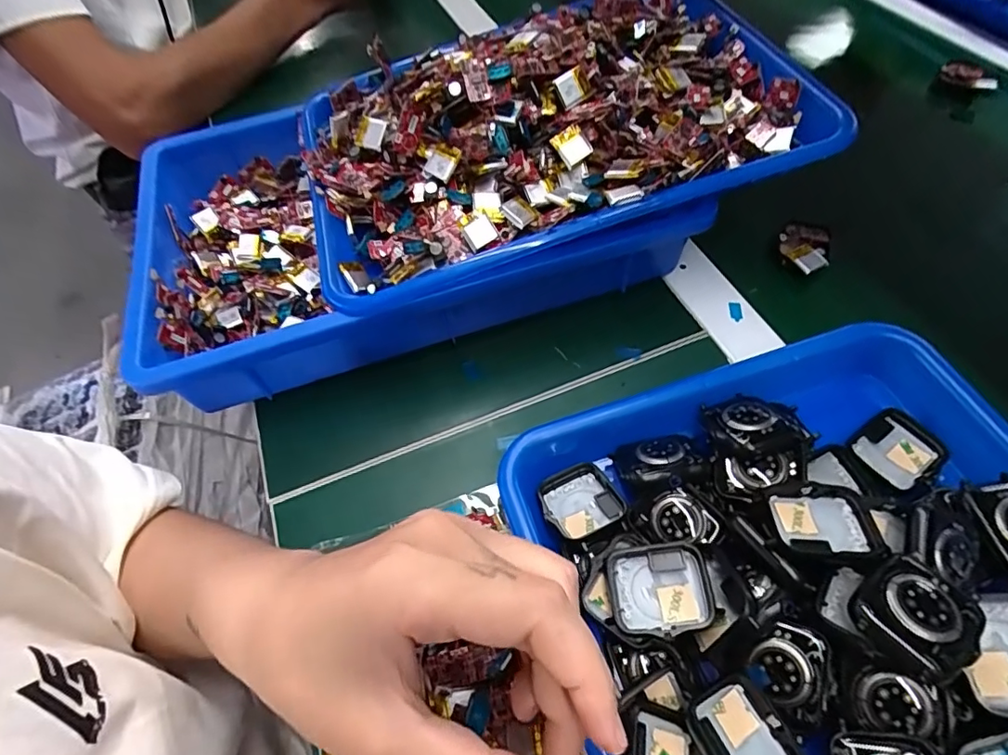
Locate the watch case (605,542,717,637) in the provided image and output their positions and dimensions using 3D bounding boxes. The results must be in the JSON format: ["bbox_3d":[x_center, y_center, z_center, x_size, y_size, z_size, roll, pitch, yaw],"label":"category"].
[{"bbox_3d":[0.067,0.092,0.231,0.041,0.012,0.036,-6,56,0],"label":"watch case"}]

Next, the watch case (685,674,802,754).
[{"bbox_3d":[0.092,0.139,0.203,0.033,0.012,0.039,-25,58,-13],"label":"watch case"}]

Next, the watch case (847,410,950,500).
[{"bbox_3d":[0.201,0.038,0.275,0.043,0.012,0.035,-31,60,-16],"label":"watch case"}]

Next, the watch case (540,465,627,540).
[{"bbox_3d":[0.038,0.062,0.271,0.035,0.014,0.035,-16,57,-7],"label":"watch case"}]

